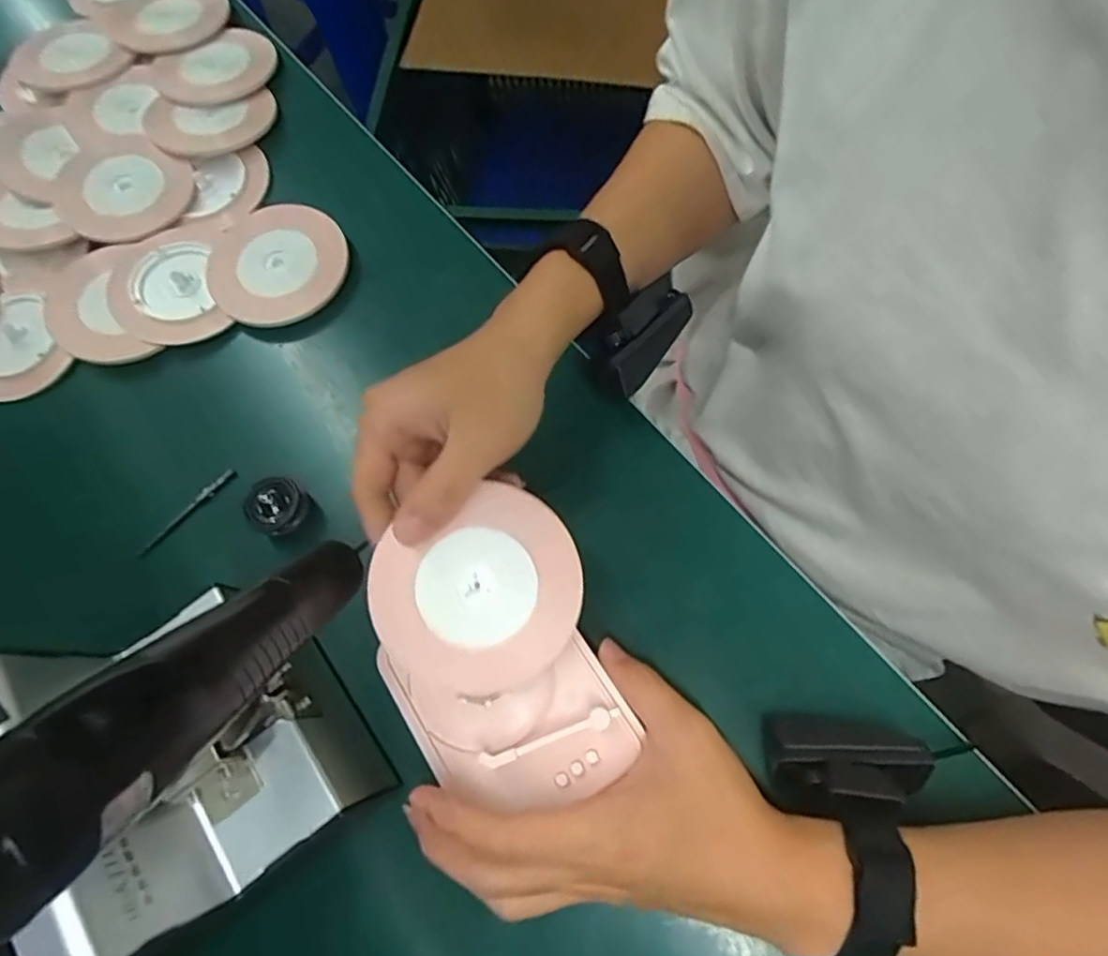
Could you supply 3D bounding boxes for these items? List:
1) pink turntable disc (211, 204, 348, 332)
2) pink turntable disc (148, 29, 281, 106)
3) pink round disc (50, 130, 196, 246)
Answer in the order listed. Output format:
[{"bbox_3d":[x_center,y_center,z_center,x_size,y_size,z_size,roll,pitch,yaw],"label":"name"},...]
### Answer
[{"bbox_3d":[-0.205,-0.158,0.450,0.105,0.010,0.097,-2,72,5],"label":"pink turntable disc"},{"bbox_3d":[-0.288,-0.352,0.524,0.091,0.014,0.097,-2,72,5],"label":"pink turntable disc"},{"bbox_3d":[-0.342,-0.229,0.478,0.104,0.012,0.093,33,78,14],"label":"pink round disc"}]

